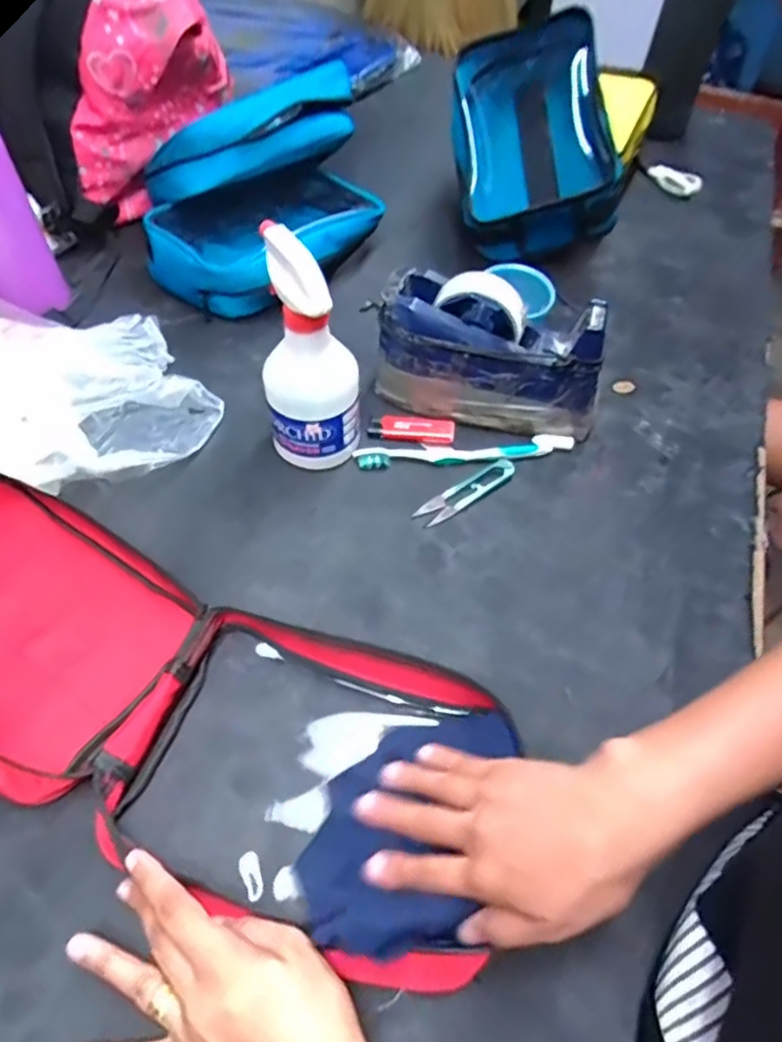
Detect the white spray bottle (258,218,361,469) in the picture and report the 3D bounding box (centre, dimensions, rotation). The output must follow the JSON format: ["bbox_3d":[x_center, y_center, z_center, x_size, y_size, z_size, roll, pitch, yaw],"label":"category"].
[{"bbox_3d":[-0.064,-0.130,0.490,0.077,0.179,0.082,-6,56,-7],"label":"white spray bottle"}]

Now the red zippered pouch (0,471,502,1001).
[{"bbox_3d":[-0.165,0.109,0.413,0.488,0.040,0.175,23,58,10],"label":"red zippered pouch"}]

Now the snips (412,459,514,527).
[{"bbox_3d":[0.067,-0.027,0.535,0.101,0.006,0.023,-30,62,-21],"label":"snips"}]

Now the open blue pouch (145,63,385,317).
[{"bbox_3d":[-0.137,-0.357,0.671,0.267,0.130,0.219,-20,59,-15],"label":"open blue pouch"}]

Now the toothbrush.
[{"bbox_3d":[0.068,-0.065,0.558,0.199,0.011,0.026,-4,56,-6],"label":"toothbrush"}]

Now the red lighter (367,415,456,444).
[{"bbox_3d":[0.020,-0.088,0.569,0.079,0.009,0.024,4,56,0],"label":"red lighter"}]

